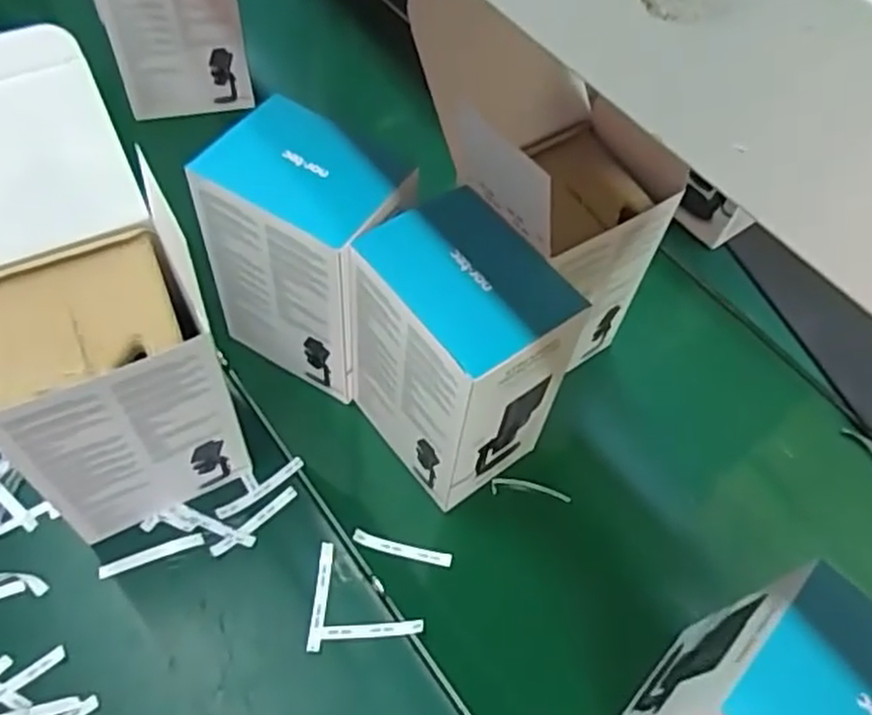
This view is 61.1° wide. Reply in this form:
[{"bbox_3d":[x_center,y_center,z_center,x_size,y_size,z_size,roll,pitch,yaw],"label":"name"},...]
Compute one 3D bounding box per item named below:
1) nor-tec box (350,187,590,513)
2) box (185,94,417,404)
[{"bbox_3d":[0.016,0.000,0.630,0.119,0.218,0.147,-30,63,-21],"label":"nor-tec box"},{"bbox_3d":[-0.115,-0.089,0.677,0.161,0.225,0.107,28,59,14],"label":"box"}]

